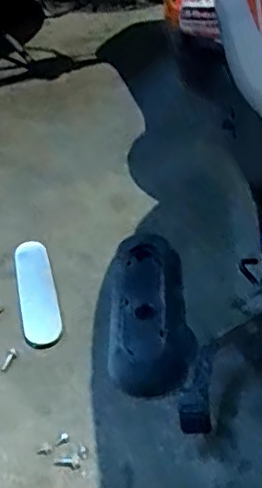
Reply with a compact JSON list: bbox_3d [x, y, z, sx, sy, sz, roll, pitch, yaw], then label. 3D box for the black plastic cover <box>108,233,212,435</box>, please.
[{"bbox_3d":[0.029,0.099,0.822,0.130,0.042,0.371,-2,40,0],"label":"black plastic cover"}]

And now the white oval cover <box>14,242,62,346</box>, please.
[{"bbox_3d":[-0.144,0.069,0.887,0.054,0.017,0.199,-10,41,-9],"label":"white oval cover"}]

